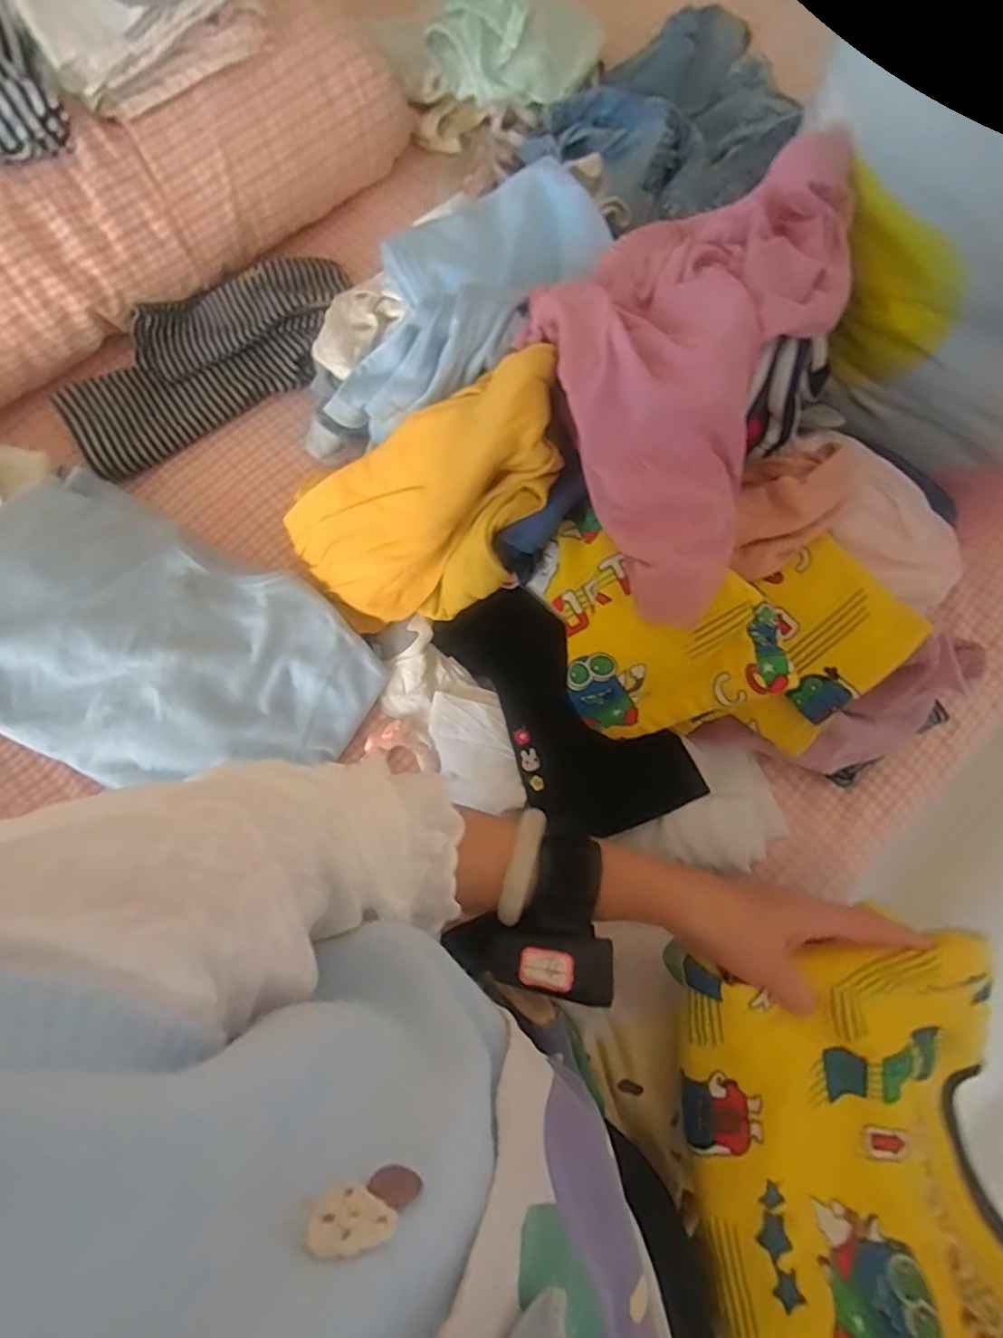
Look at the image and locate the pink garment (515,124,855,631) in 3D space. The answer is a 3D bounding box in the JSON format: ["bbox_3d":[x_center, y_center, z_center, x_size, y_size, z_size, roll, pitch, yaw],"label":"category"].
[{"bbox_3d":[0.106,-0.212,0.411,0.184,0.078,0.321,23,75,7],"label":"pink garment"}]

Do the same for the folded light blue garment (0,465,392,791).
[{"bbox_3d":[-0.286,-0.012,0.504,0.344,0.057,0.216,30,76,-5],"label":"folded light blue garment"}]

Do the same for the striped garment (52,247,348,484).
[{"bbox_3d":[-0.295,-0.322,0.638,0.317,0.035,0.139,-32,76,-8],"label":"striped garment"}]

